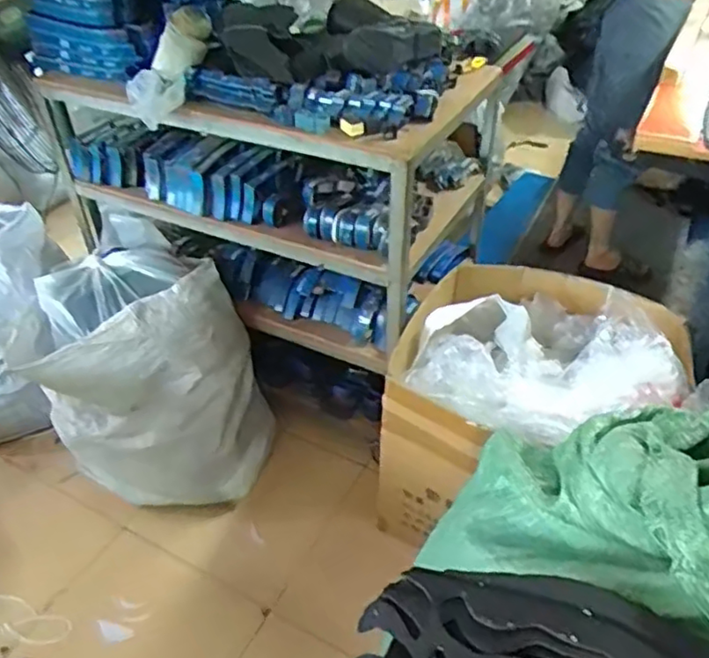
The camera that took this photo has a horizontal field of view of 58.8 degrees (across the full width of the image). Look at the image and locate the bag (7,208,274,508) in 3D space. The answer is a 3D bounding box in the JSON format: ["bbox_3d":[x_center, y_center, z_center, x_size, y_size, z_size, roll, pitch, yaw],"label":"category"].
[{"bbox_3d":[-0.561,0.123,1.746,0.589,0.583,0.526,26,48,30],"label":"bag"}]

